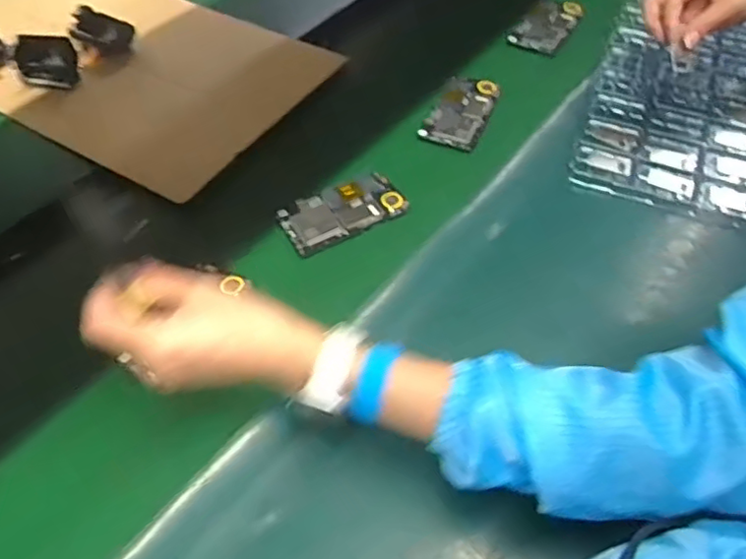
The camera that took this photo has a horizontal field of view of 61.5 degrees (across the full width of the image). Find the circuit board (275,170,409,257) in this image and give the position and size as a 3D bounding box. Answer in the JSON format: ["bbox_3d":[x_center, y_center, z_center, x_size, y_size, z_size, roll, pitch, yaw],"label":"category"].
[{"bbox_3d":[-0.033,-0.073,0.643,0.123,0.014,0.071,-26,57,-17],"label":"circuit board"}]

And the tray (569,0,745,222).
[{"bbox_3d":[0.364,-0.222,0.734,0.194,0.032,0.374,16,56,14],"label":"tray"}]

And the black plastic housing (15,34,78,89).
[{"bbox_3d":[-0.405,-0.267,0.775,0.073,0.052,0.047,-5,54,-1],"label":"black plastic housing"}]

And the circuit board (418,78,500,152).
[{"bbox_3d":[0.102,-0.196,0.730,0.064,0.012,0.122,20,57,16],"label":"circuit board"}]

